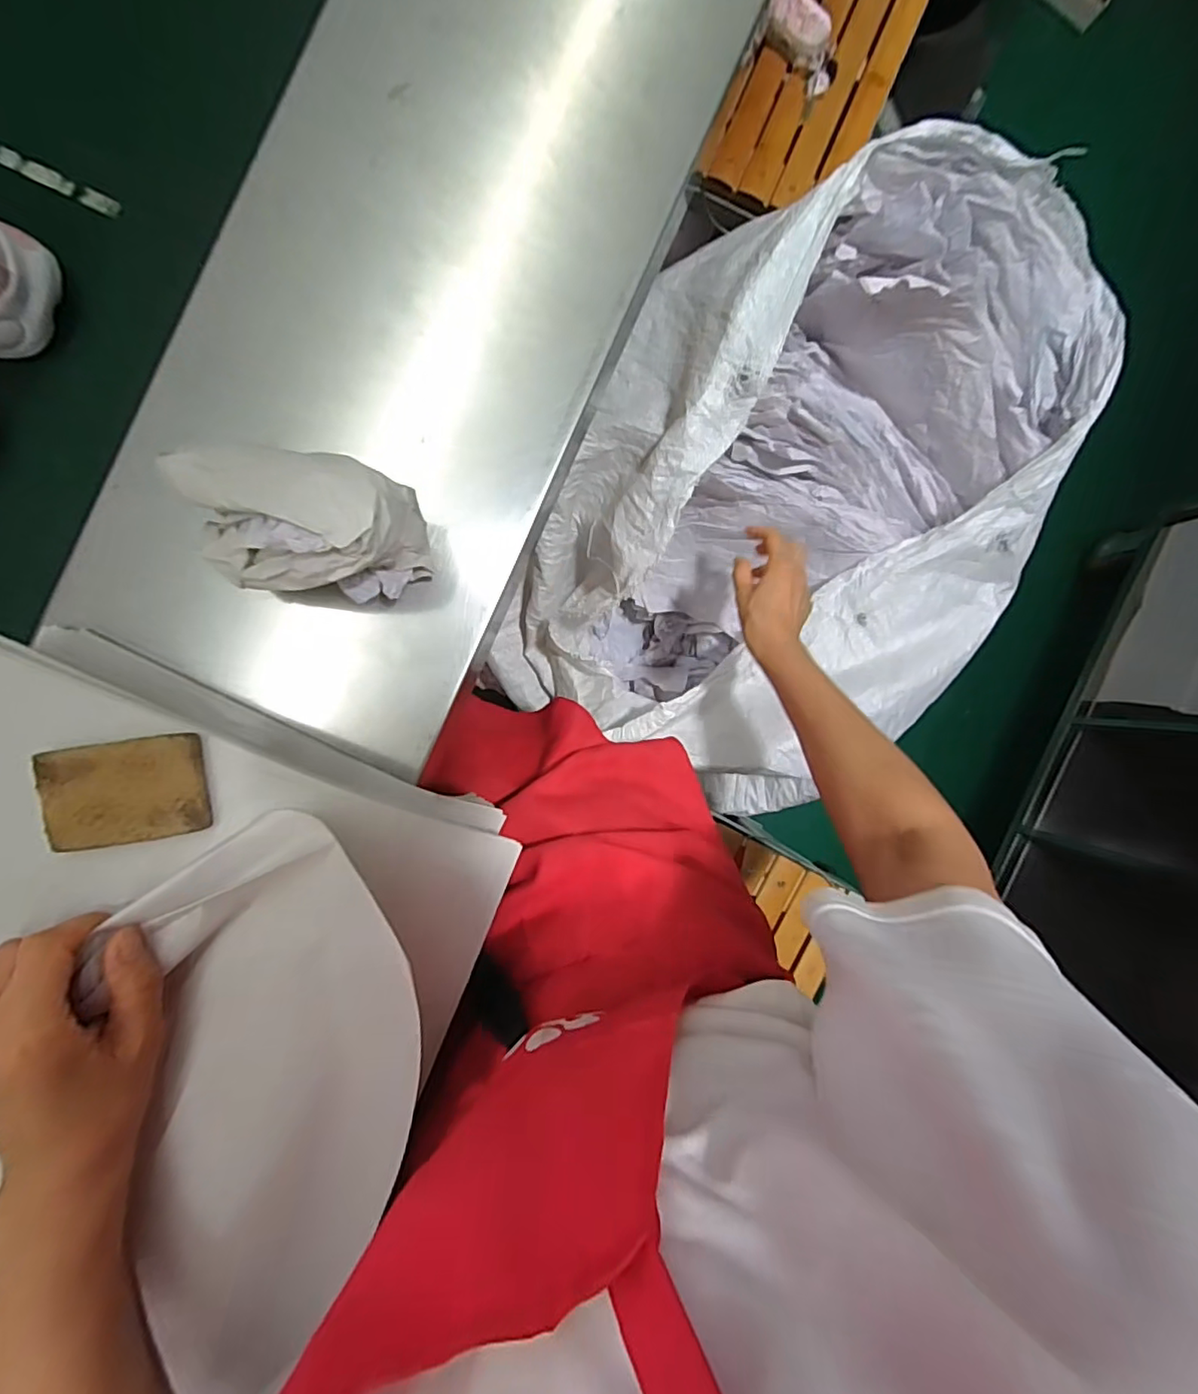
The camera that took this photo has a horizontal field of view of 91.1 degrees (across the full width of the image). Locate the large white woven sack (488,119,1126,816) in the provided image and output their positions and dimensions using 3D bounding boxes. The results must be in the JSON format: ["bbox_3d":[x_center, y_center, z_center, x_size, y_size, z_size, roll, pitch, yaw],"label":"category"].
[{"bbox_3d":[0.219,-0.203,0.676,0.484,0.365,0.605,27,89,-6],"label":"large white woven sack"}]

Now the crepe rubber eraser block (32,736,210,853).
[{"bbox_3d":[-0.236,0.047,0.294,0.072,0.010,0.050,-8,93,-5],"label":"crepe rubber eraser block"}]

